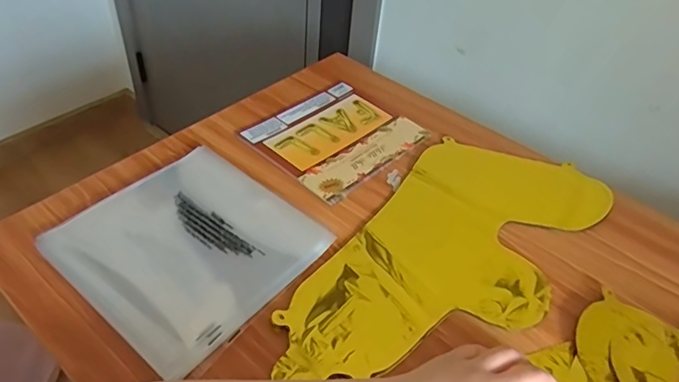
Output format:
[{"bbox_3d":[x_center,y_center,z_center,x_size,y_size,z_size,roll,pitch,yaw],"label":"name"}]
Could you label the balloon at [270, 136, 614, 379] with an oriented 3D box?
[{"bbox_3d":[0.119,0.066,0.527,0.197,0.015,0.380,28,48,22],"label":"balloon"}]

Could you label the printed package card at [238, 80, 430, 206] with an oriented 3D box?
[{"bbox_3d":[-0.003,-0.072,0.662,0.161,0.005,0.184,36,52,28],"label":"printed package card"}]

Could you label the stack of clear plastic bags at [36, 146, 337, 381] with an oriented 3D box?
[{"bbox_3d":[-0.148,0.051,0.513,0.212,0.012,0.199,31,49,24],"label":"stack of clear plastic bags"}]

